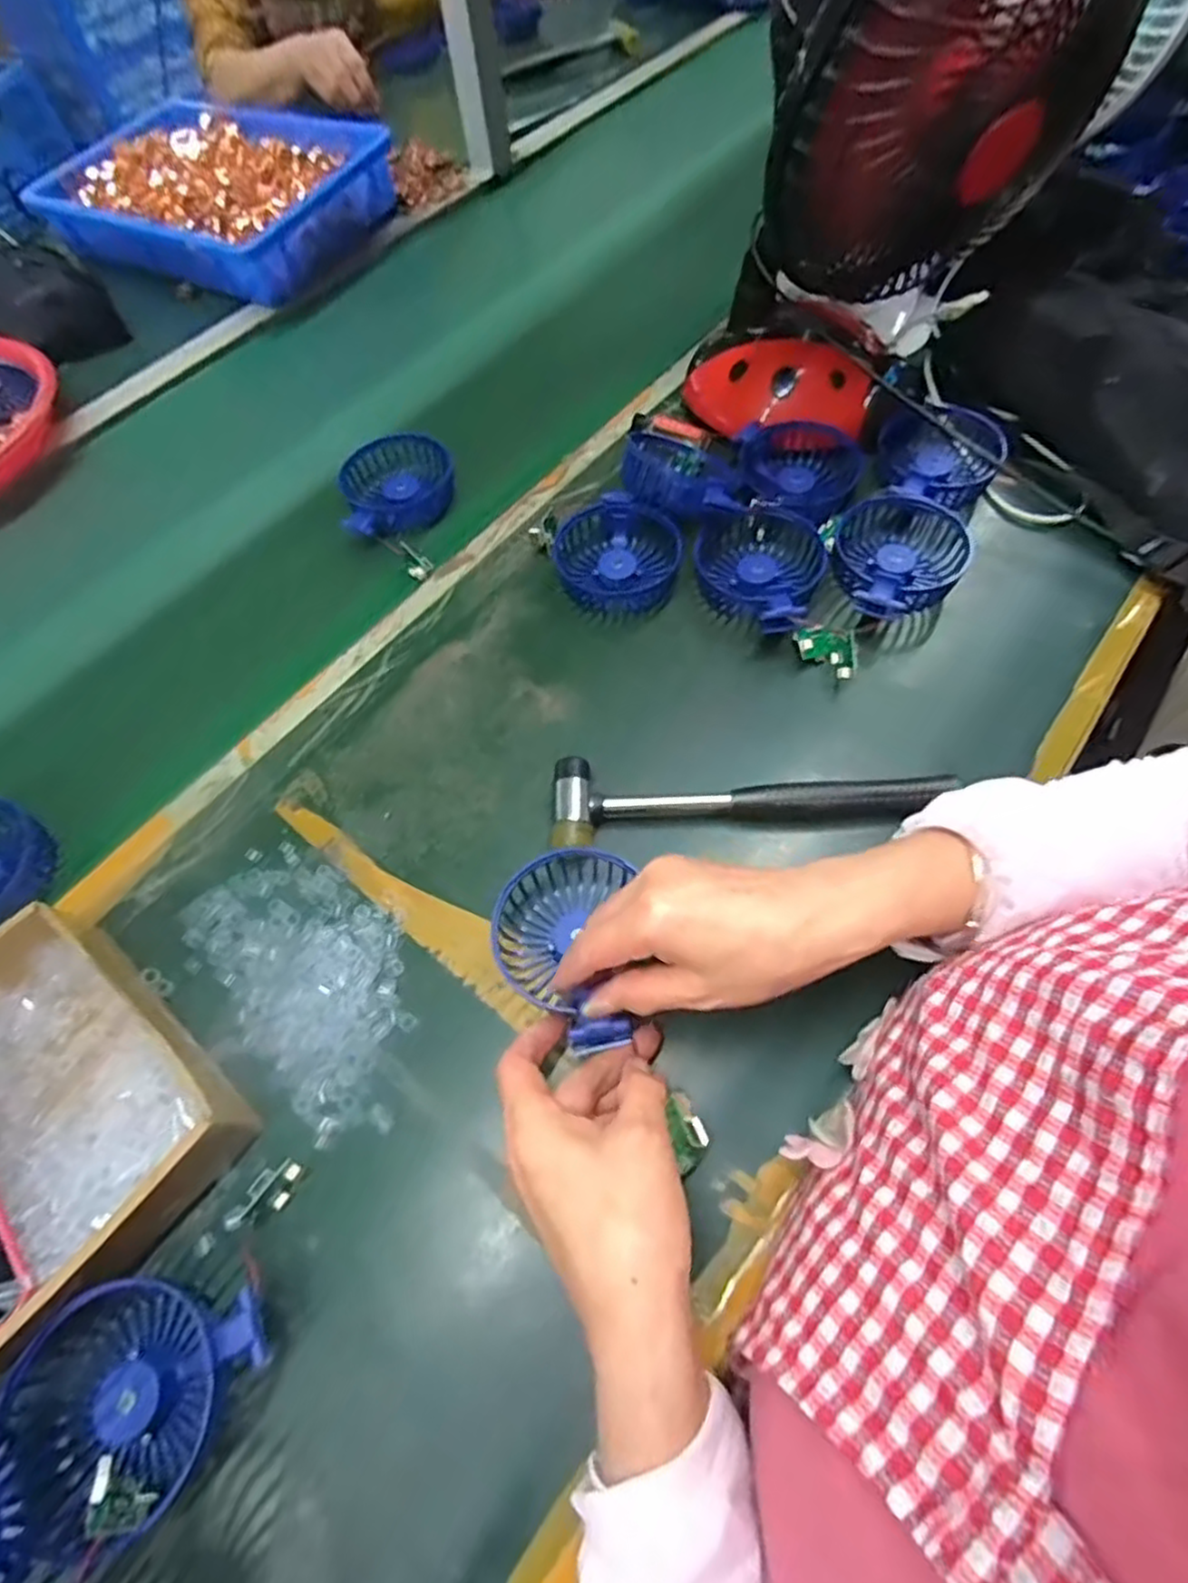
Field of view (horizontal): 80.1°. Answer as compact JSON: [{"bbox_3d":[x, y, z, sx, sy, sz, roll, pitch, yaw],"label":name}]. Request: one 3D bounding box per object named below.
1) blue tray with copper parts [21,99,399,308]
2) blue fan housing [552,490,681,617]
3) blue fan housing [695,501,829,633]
[{"bbox_3d":[-0.429,-0.681,0.805,0.364,0.065,0.249,22,65,15],"label":"blue tray with copper parts"},{"bbox_3d":[0.017,-0.174,0.522,0.092,0.031,0.082,32,68,19],"label":"blue fan housing"},{"bbox_3d":[0.113,-0.158,0.498,0.091,0.031,0.103,18,64,14],"label":"blue fan housing"}]

